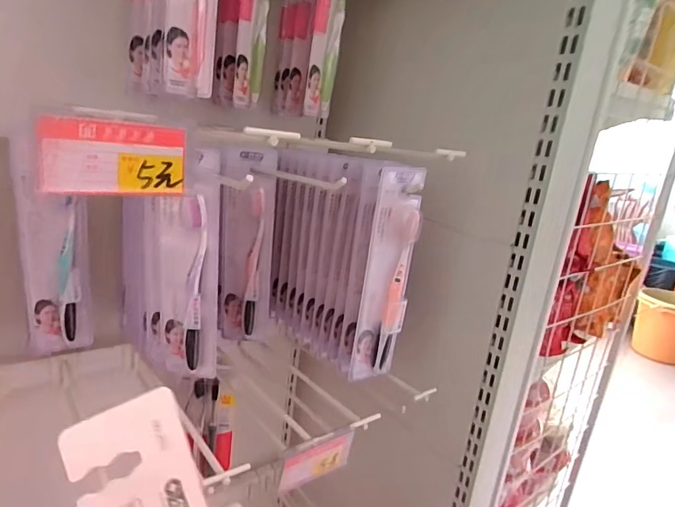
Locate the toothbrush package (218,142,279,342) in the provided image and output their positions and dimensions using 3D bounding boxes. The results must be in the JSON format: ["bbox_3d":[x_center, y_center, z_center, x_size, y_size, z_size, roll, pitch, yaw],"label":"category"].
[{"bbox_3d":[-0.107,-0.006,0.526,0.058,0.227,0.028,14,18,22],"label":"toothbrush package"}]

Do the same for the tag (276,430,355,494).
[{"bbox_3d":[-0.017,0.189,0.416,0.079,0.039,0.009,4,13,-44],"label":"tag"}]

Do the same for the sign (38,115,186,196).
[{"bbox_3d":[-0.117,-0.050,0.239,0.070,0.037,0.004,-4,19,-38],"label":"sign"}]

